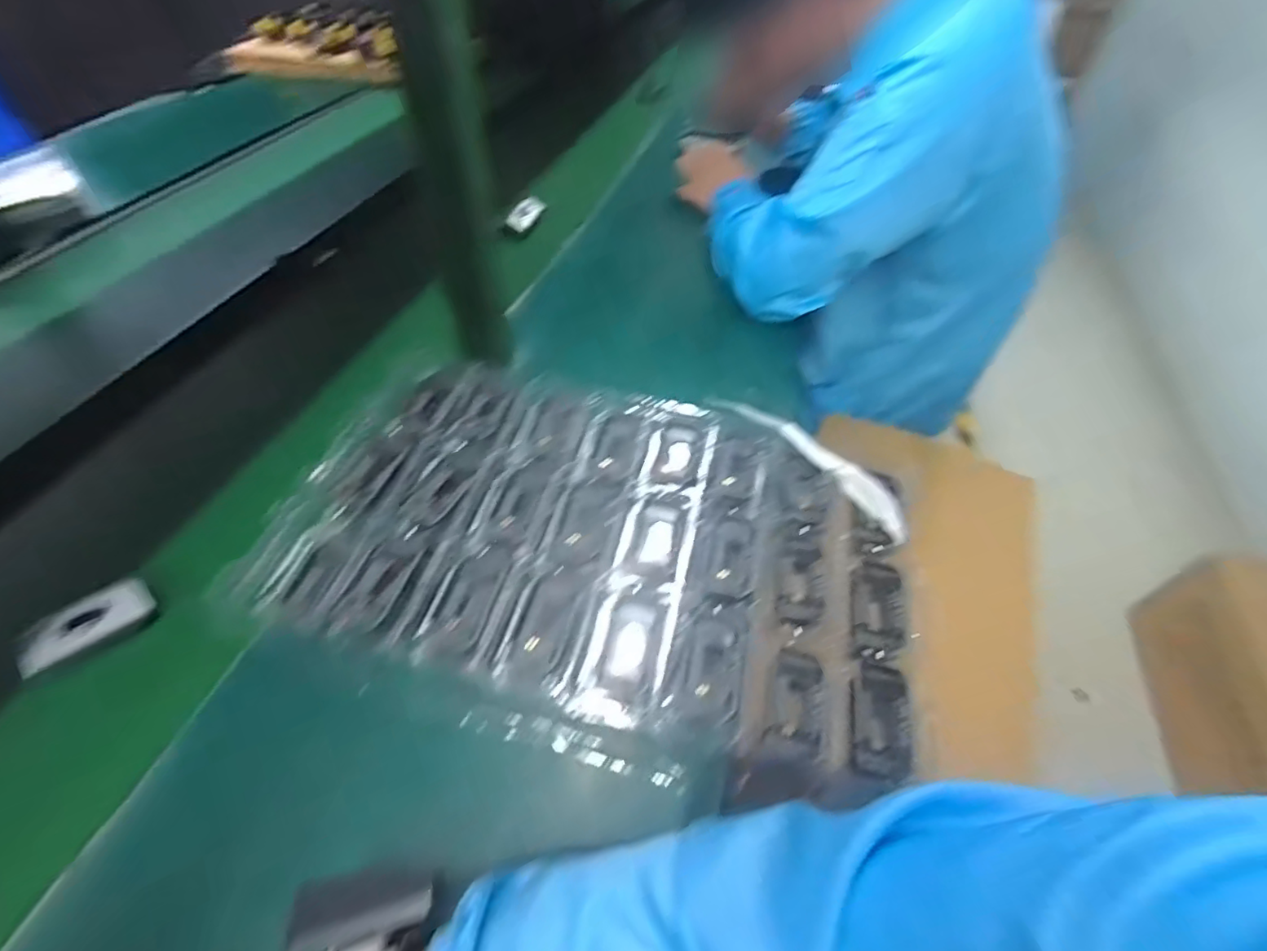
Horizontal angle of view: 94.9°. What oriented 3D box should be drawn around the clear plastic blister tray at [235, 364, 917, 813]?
[{"bbox_3d":[-0.022,0.049,0.473,0.476,0.031,0.302,15,52,6],"label":"clear plastic blister tray"}]

